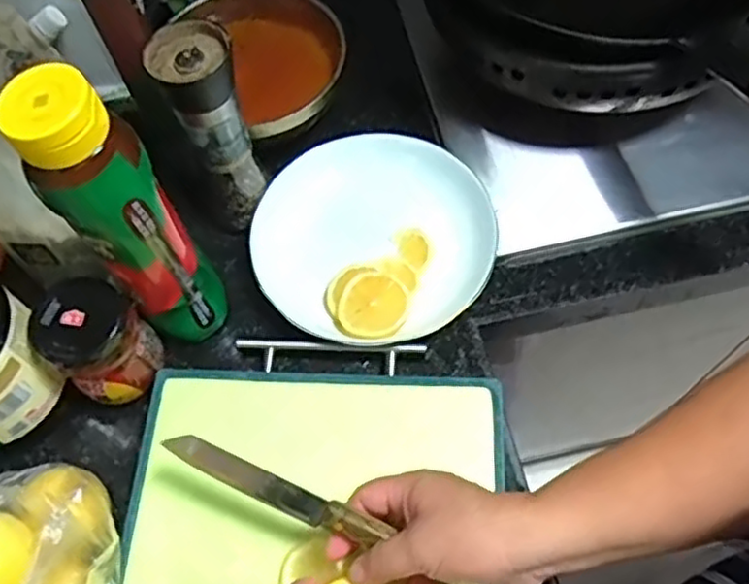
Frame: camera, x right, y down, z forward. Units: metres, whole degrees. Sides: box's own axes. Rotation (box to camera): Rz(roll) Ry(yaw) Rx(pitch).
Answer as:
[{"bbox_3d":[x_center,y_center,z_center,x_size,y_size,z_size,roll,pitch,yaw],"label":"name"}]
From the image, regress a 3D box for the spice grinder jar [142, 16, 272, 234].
[{"bbox_3d":[-0.123,-0.120,0.543,0.056,0.175,0.063,-20,63,-7],"label":"spice grinder jar"}]

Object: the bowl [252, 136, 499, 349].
[{"bbox_3d":[-0.004,-0.049,0.575,0.192,0.042,0.185,-1,62,3],"label":"bowl"}]

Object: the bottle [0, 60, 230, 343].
[{"bbox_3d":[-0.160,-0.039,0.469,0.063,0.243,0.065,-38,67,-15],"label":"bottle"}]

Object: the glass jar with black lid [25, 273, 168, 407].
[{"bbox_3d":[-0.197,0.041,0.508,0.066,0.102,0.061,-1,62,3],"label":"glass jar with black lid"}]

